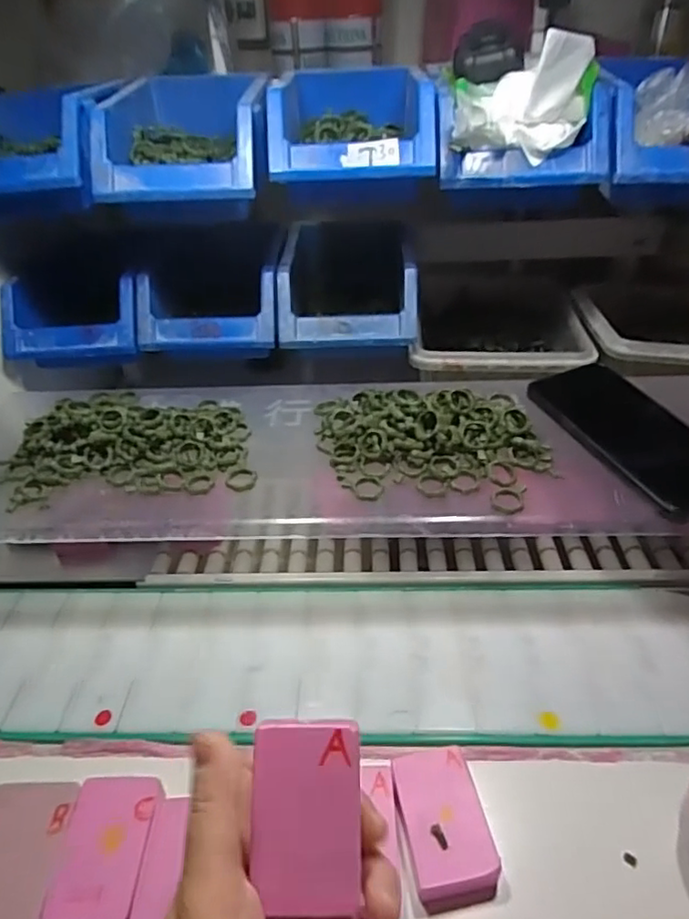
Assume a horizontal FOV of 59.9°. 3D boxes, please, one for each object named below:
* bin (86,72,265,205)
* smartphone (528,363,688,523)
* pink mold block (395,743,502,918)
[{"bbox_3d":[-0.130,-0.271,0.507,0.125,0.067,0.188,-3,37,-1],"label":"bin"},{"bbox_3d":[0.213,-0.020,0.442,0.080,0.015,0.159,-14,39,-15],"label":"smartphone"},{"bbox_3d":[0.054,0.199,0.329,0.046,0.014,0.072,-7,37,-6],"label":"pink mold block"}]

